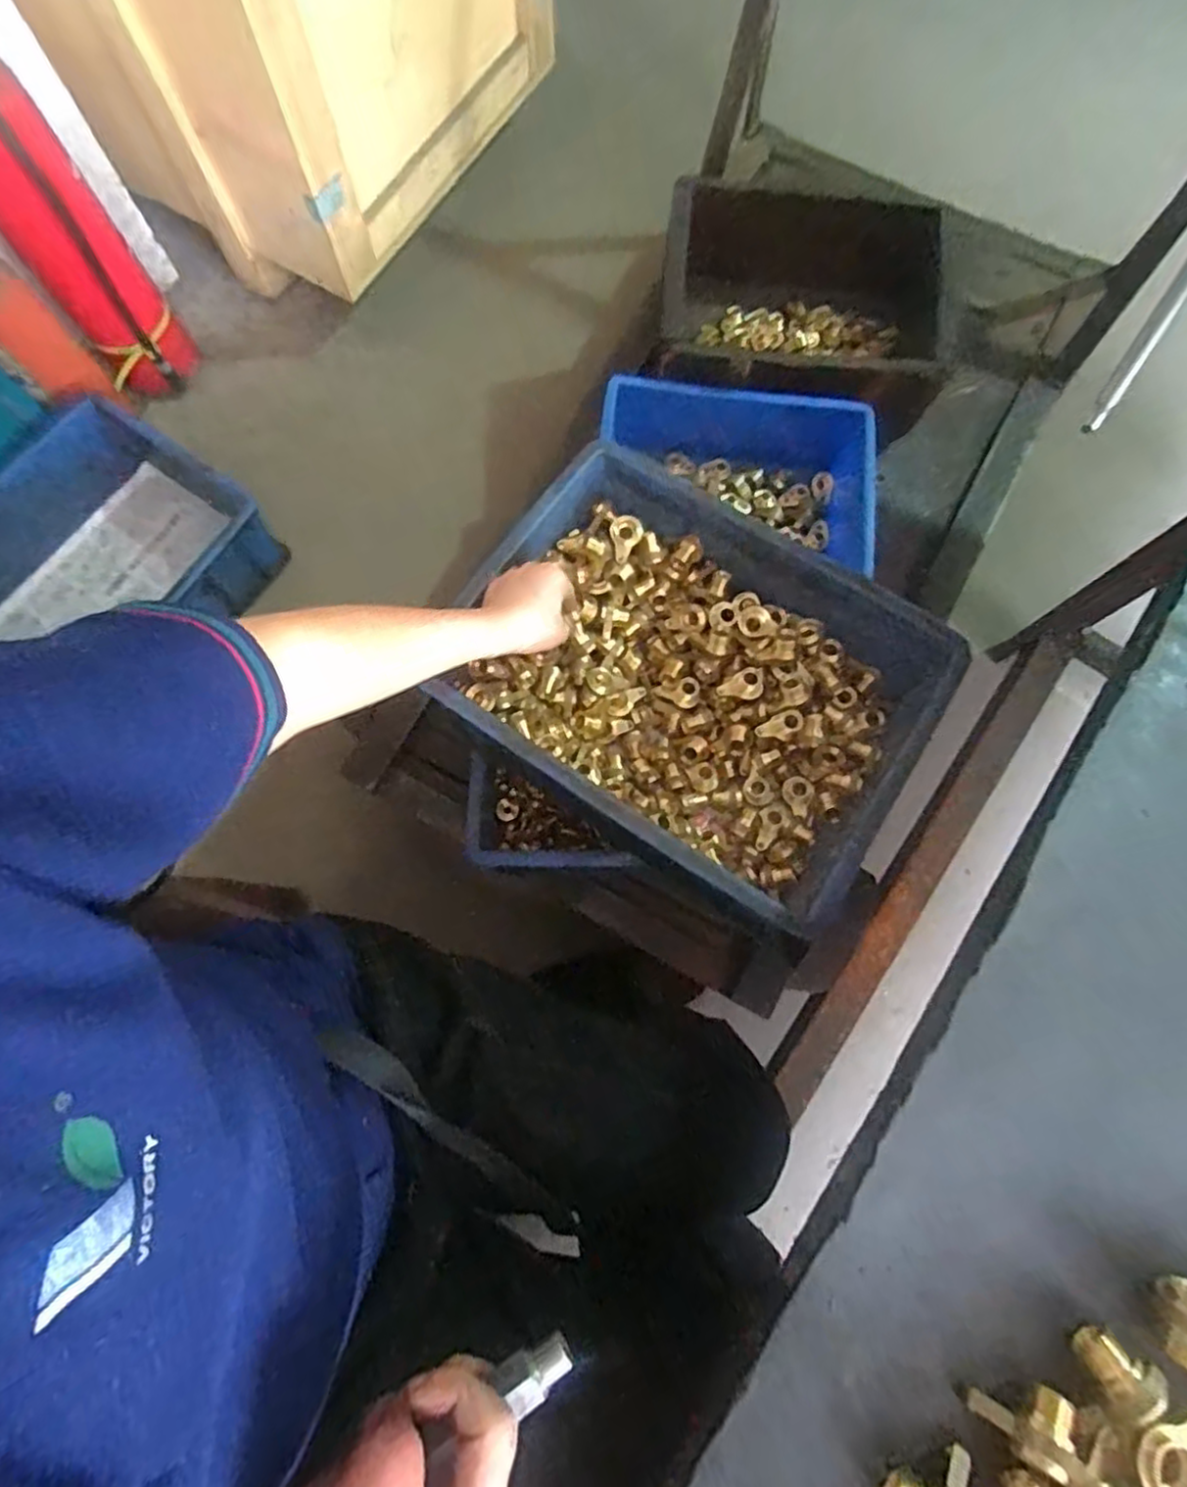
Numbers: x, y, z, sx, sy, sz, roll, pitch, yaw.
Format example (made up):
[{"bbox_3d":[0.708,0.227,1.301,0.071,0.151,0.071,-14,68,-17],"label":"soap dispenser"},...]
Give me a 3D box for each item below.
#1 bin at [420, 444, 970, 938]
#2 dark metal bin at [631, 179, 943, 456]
[{"bbox_3d":[0.083,-0.054,0.660,0.388,0.152,0.297,33,77,7],"label":"bin"},{"bbox_3d":[0.275,-0.564,0.913,0.368,0.145,0.284,7,76,1],"label":"dark metal bin"}]

